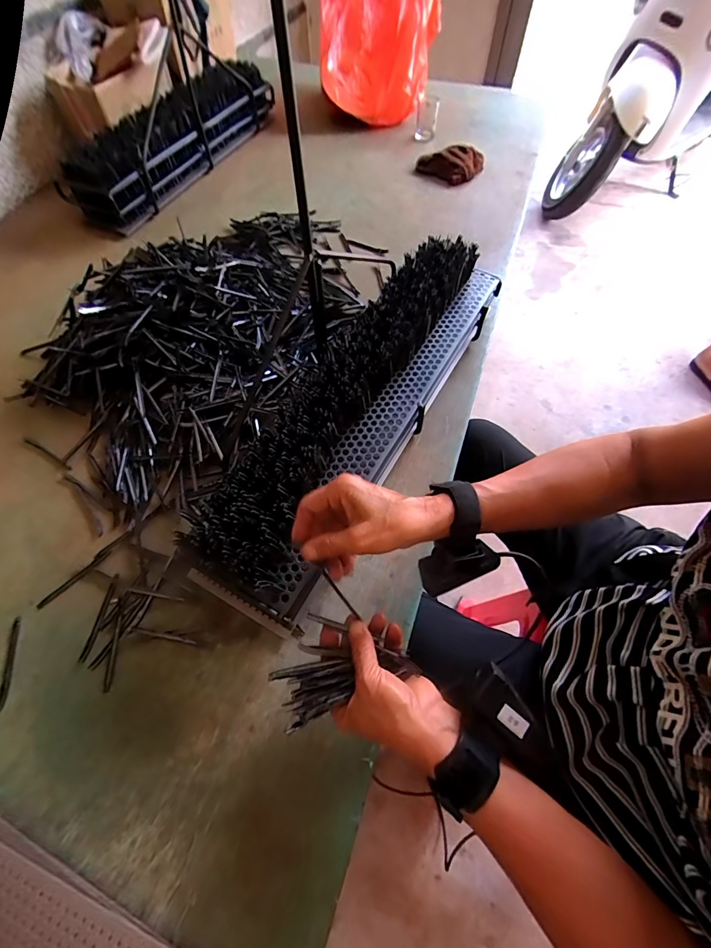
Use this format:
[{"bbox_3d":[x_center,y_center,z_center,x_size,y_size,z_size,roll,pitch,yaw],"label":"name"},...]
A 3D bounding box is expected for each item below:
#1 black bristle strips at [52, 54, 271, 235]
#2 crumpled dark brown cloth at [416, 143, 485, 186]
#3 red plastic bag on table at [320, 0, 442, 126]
[{"bbox_3d":[-0.386,-0.752,0.898,0.136,0.130,0.571,28,64,15],"label":"black bristle strips"},{"bbox_3d":[0.212,-0.692,0.902,0.151,0.043,0.089,4,60,2],"label":"crumpled dark brown cloth"},{"bbox_3d":[0.058,-1.056,0.977,0.273,0.261,0.246,3,60,1],"label":"red plastic bag on table"}]

